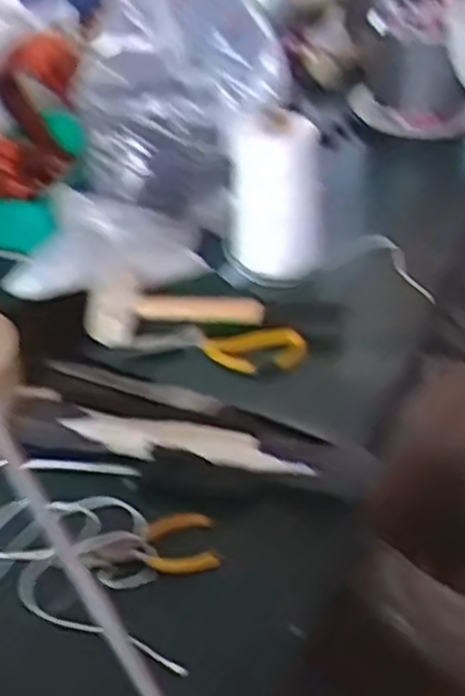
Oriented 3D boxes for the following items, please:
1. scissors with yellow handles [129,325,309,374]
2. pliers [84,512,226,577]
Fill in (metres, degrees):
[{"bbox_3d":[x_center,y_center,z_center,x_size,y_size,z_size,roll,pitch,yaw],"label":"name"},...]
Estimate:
[{"bbox_3d":[-0.012,0.000,0.744,0.172,0.020,0.050,-1,41,2],"label":"scissors with yellow handles"},{"bbox_3d":[-0.063,0.157,0.578,0.101,0.012,0.048,-10,42,-8],"label":"pliers"}]

